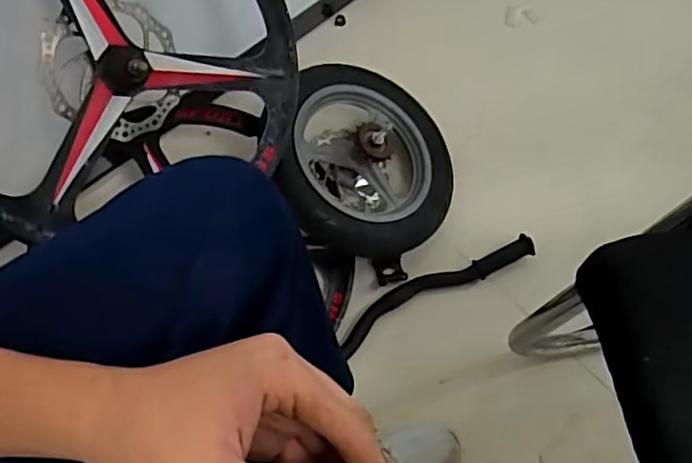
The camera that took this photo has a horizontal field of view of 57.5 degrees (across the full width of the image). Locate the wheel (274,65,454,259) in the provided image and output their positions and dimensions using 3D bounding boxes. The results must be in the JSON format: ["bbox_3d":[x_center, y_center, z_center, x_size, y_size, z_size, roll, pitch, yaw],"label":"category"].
[{"bbox_3d":[0.034,-0.102,0.887,0.254,0.073,0.267,7,72,-23],"label":"wheel"}]

